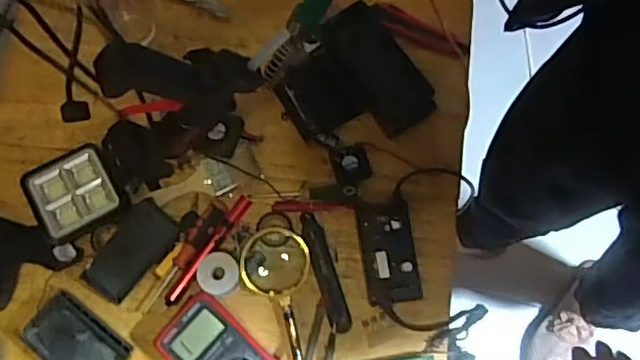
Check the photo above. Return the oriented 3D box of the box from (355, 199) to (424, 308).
[{"bbox_3d":[0.091,0.096,0.801,0.070,0.048,0.141,-7,77,-3],"label":"box"}]

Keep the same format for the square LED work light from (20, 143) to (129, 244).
[{"bbox_3d":[-0.324,0.018,0.807,0.113,0.043,0.105,-29,79,-8],"label":"square LED work light"}]

